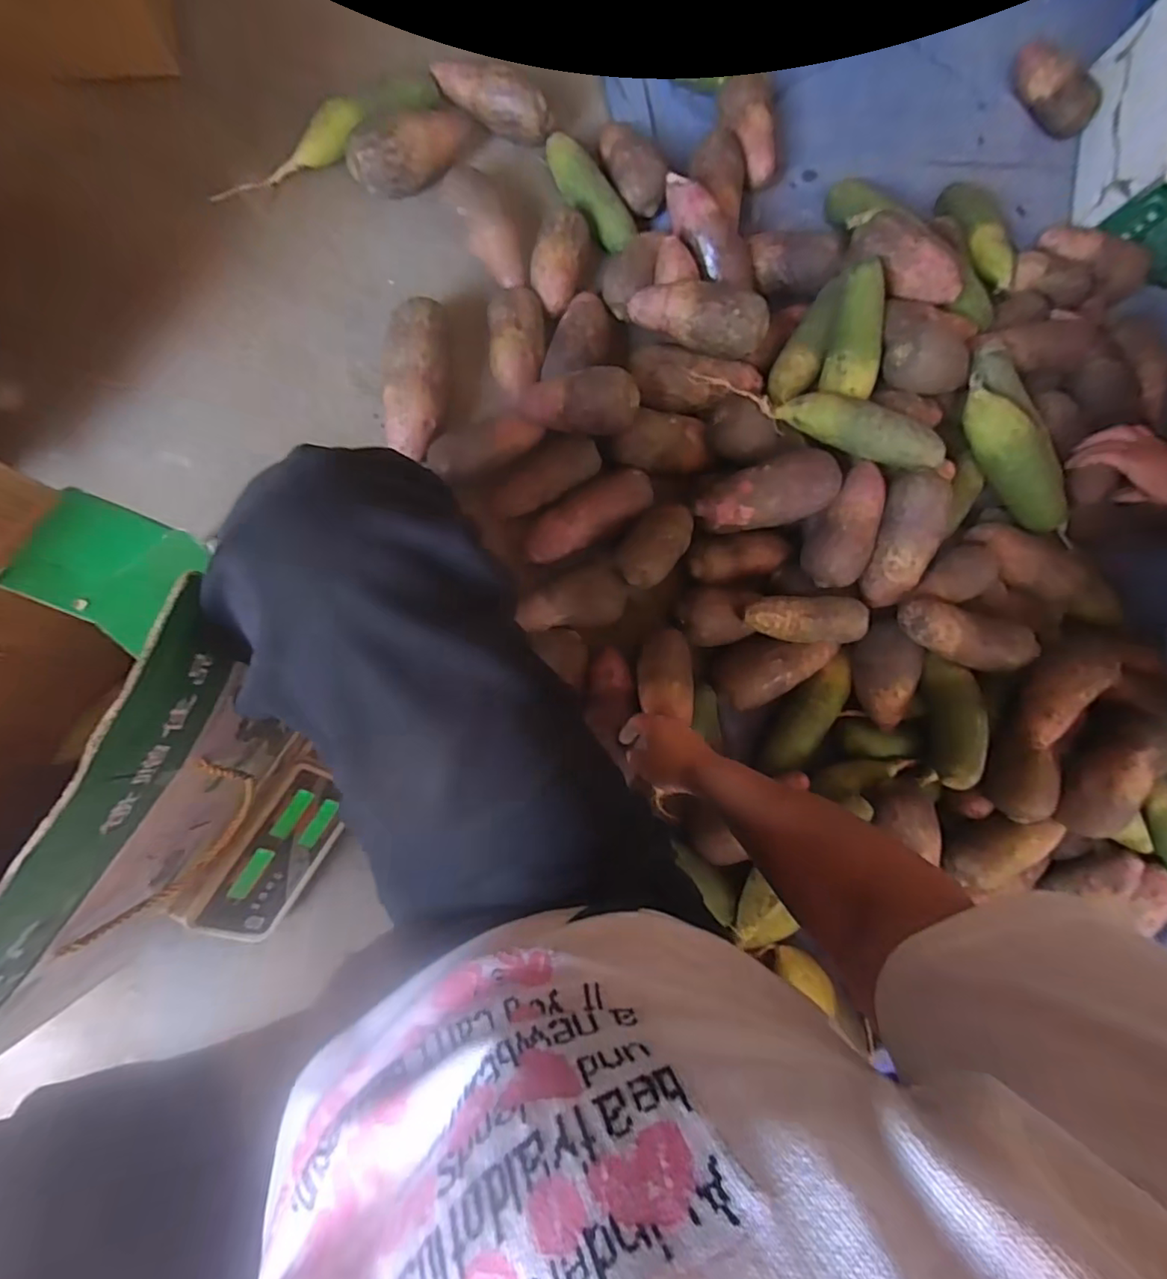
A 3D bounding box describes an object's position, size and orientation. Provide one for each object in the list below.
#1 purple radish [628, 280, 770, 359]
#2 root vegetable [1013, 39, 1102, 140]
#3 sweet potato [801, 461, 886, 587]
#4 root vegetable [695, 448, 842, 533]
[{"bbox_3d":[0.137,-0.393,0.693,0.165,0.052,0.071,20,81,13],"label":"purple radish"},{"bbox_3d":[0.710,-0.831,0.869,0.146,0.060,0.057,44,80,-1],"label":"root vegetable"},{"bbox_3d":[0.311,-0.137,0.698,0.072,0.068,0.148,20,98,-5],"label":"sweet potato"},{"bbox_3d":[0.216,-0.168,0.681,0.161,0.073,0.075,-17,86,7],"label":"root vegetable"}]

